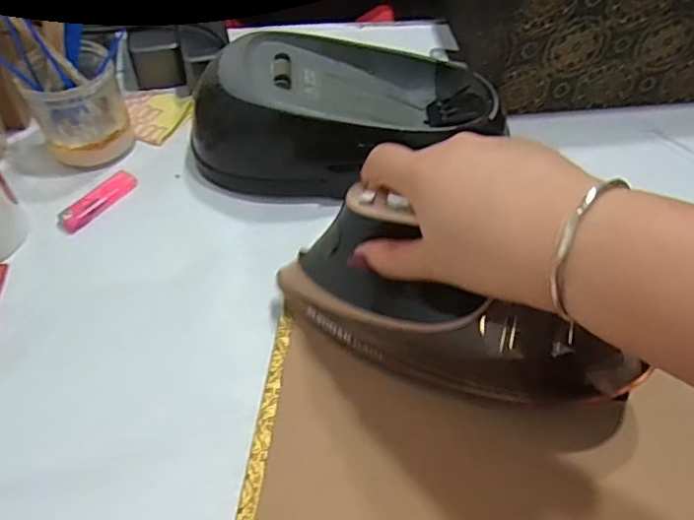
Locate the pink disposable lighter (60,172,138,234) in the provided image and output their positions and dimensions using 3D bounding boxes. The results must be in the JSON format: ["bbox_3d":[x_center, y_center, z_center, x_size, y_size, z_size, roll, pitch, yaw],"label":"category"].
[{"bbox_3d":[-0.223,-0.054,0.515,0.023,0.010,0.078,27,56,20],"label":"pink disposable lighter"}]

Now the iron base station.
[{"bbox_3d":[0.002,-0.144,0.533,0.273,0.089,0.160,1,51,1],"label":"iron base station"}]

